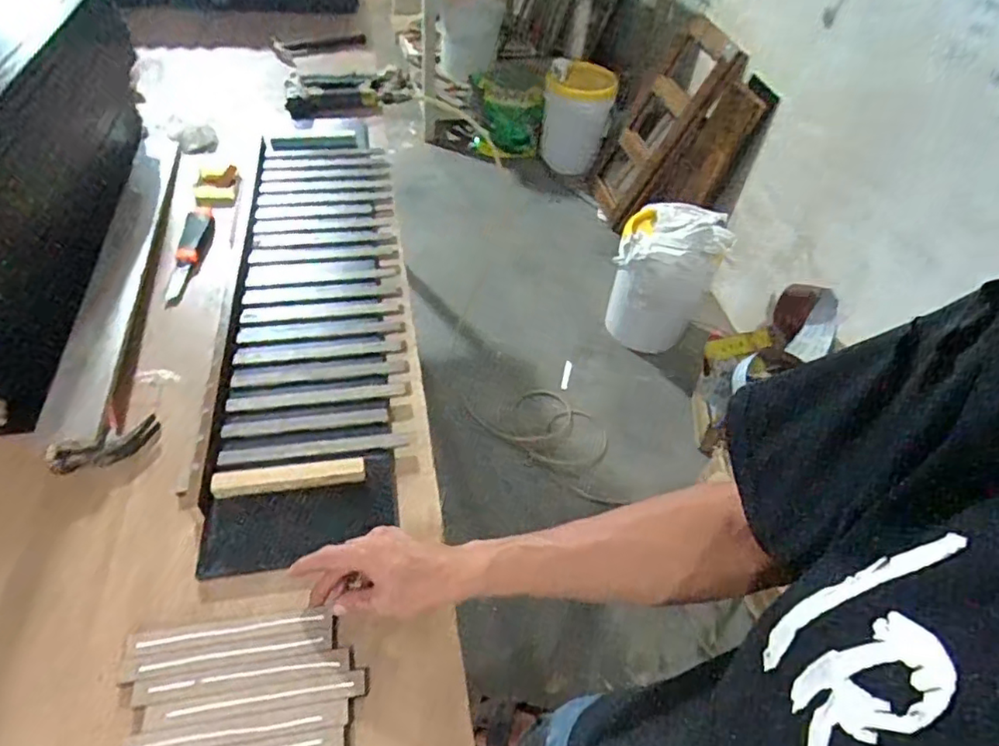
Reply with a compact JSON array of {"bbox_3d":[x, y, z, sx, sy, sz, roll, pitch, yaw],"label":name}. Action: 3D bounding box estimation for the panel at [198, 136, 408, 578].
[{"bbox_3d":[-0.250,-0.126,0.835,0.212,0.020,0.791,-5,50,-9],"label":"panel"}]

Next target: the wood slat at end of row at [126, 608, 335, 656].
[{"bbox_3d":[-0.239,0.231,0.543,0.174,0.004,0.023,-5,50,-5],"label":"wood slat at end of row"}]

